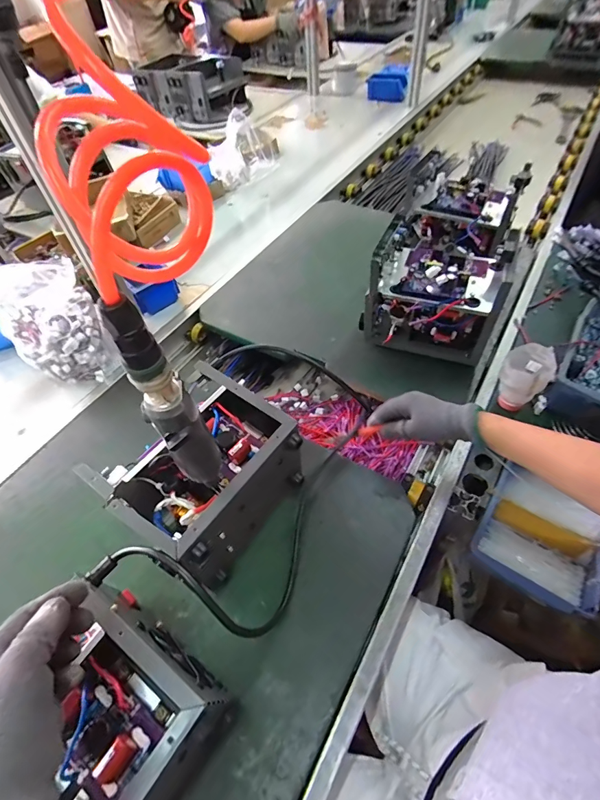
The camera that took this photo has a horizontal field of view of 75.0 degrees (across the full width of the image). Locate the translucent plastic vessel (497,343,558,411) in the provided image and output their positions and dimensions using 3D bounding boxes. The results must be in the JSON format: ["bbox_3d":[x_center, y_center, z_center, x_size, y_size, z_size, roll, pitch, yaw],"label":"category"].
[{"bbox_3d":[0.350,-0.032,0.615,0.070,0.100,0.071,28,59,23],"label":"translucent plastic vessel"}]

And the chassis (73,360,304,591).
[{"bbox_3d":[-0.126,0.104,0.529,0.184,0.150,0.213,30,60,24],"label":"chassis"}]

